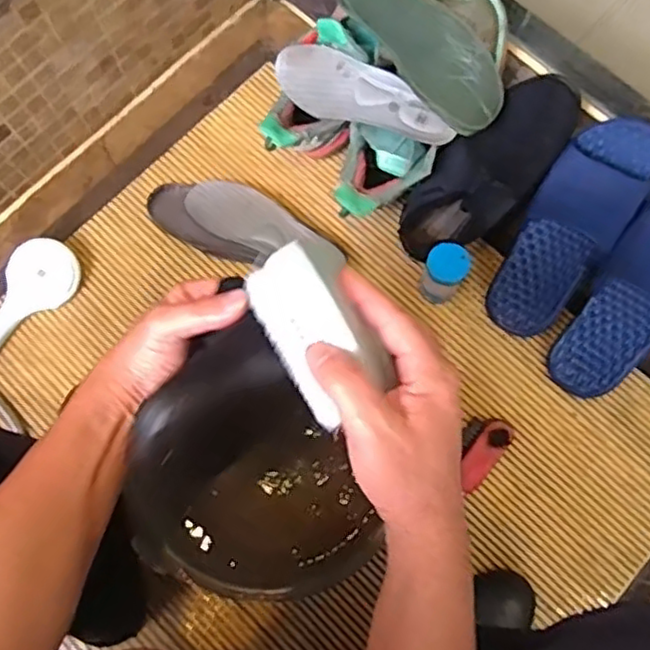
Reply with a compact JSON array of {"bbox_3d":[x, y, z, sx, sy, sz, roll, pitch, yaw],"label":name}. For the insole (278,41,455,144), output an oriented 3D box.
[{"bbox_3d":[0.042,-0.264,0.777,0.223,0.012,0.072,27,109,15],"label":"insole"}]

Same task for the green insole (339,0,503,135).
[{"bbox_3d":[0.108,-0.324,0.755,0.242,0.032,0.081,52,121,13],"label":"green insole"}]

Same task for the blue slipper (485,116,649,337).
[{"bbox_3d":[0.276,-0.107,0.775,0.102,0.057,0.274,31,120,7],"label":"blue slipper"}]

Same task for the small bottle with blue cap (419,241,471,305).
[{"bbox_3d":[0.143,-0.059,0.824,0.048,0.101,0.045,0,74,-1],"label":"small bottle with blue cap"}]

